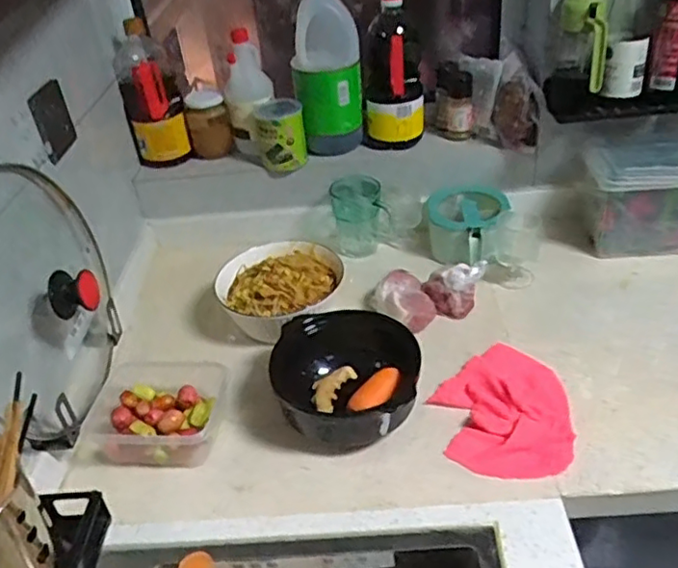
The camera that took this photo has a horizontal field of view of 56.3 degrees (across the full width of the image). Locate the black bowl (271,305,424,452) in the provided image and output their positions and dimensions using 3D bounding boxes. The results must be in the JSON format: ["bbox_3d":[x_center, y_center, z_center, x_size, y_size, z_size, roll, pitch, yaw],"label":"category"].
[{"bbox_3d":[0.002,0.127,0.823,0.181,0.103,0.168,-4,36,3],"label":"black bowl"}]

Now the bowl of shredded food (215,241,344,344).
[{"bbox_3d":[-0.095,0.003,1.002,0.176,0.100,0.169,-4,36,3],"label":"bowl of shredded food"}]

